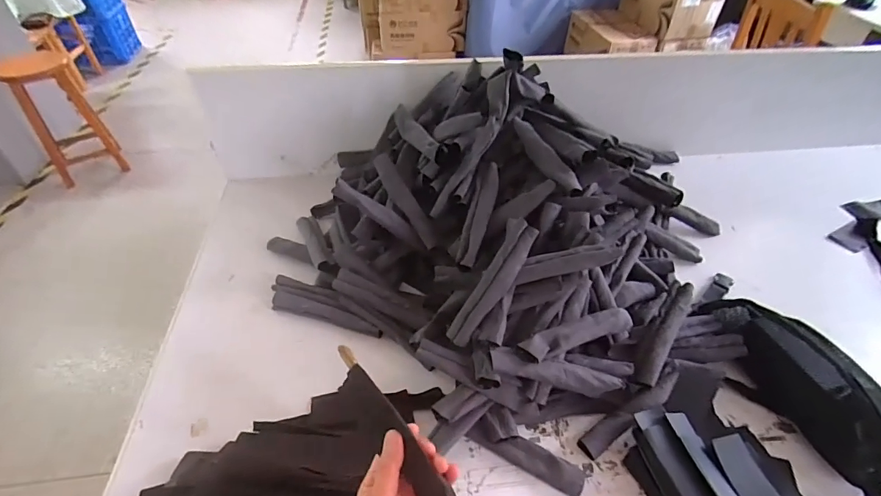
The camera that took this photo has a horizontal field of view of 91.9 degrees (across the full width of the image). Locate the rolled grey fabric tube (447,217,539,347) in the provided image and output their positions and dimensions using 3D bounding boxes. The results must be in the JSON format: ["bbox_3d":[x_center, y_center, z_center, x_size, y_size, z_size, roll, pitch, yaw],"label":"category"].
[{"bbox_3d":[0.069,0.048,0.571,0.043,0.021,0.184,34,95,28],"label":"rolled grey fabric tube"}]

